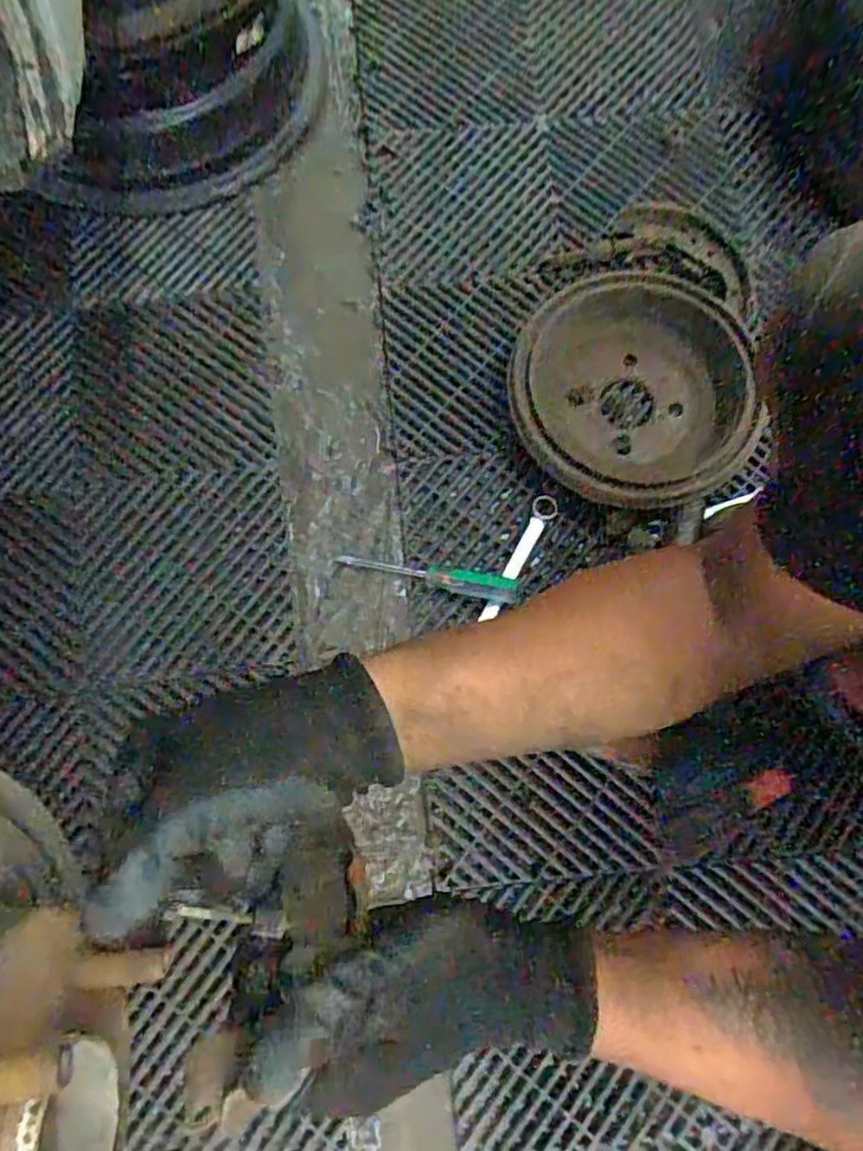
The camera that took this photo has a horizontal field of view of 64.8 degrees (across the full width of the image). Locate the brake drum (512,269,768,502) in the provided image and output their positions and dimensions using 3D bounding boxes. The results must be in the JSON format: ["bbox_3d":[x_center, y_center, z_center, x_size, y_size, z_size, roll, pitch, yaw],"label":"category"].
[{"bbox_3d":[0.206,-0.180,0.665,0.246,0.041,0.235,3,76,-1],"label":"brake drum"}]

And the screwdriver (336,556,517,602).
[{"bbox_3d":[-0.004,0.001,0.668,0.175,0.025,0.026,8,76,10],"label":"screwdriver"}]

